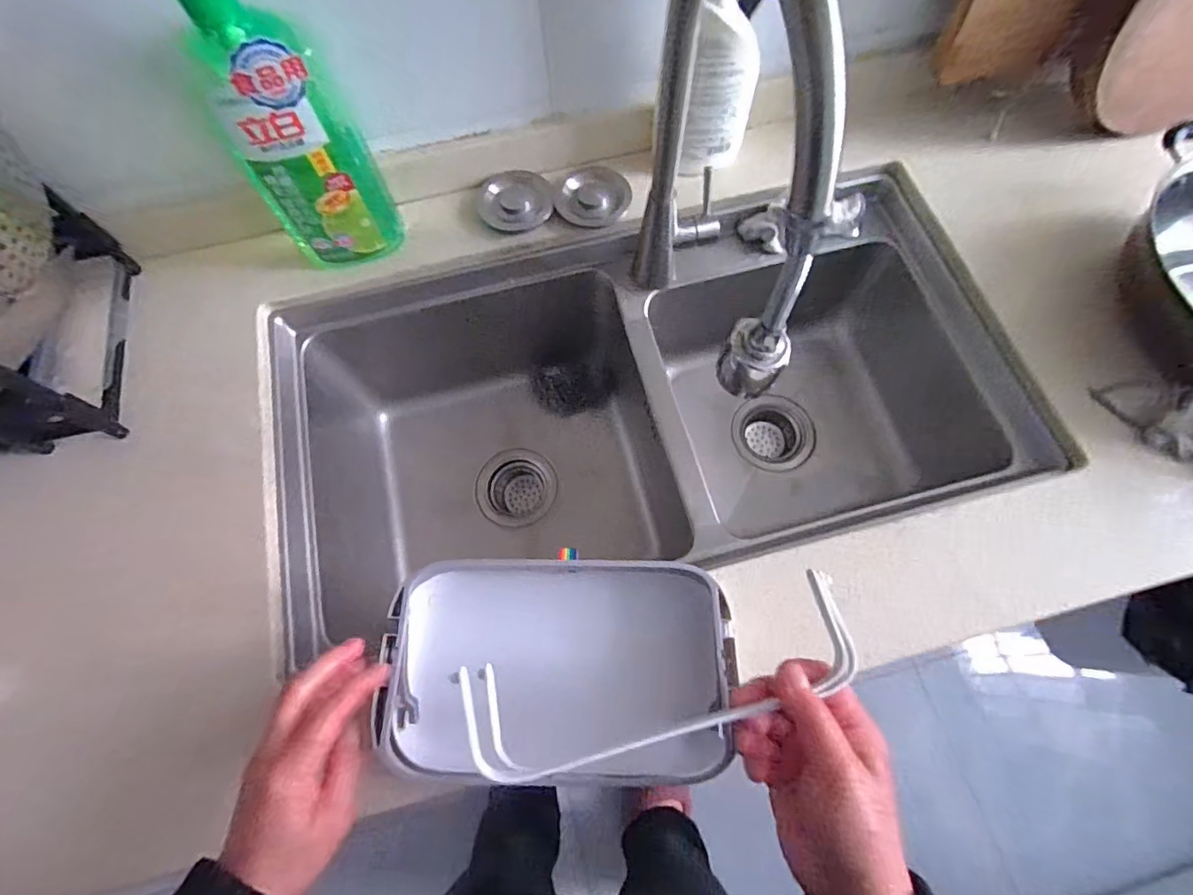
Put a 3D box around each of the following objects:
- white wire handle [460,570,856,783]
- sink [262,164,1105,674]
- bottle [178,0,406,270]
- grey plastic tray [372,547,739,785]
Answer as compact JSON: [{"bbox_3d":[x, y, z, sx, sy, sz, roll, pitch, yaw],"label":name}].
[{"bbox_3d":[0.040,0.138,0.330,0.236,0.037,0.072,-18,70,-3],"label":"white wire handle"},{"bbox_3d":[0.045,-0.028,0.639,0.725,0.243,0.383,-14,69,-4],"label":"sink"},{"bbox_3d":[-0.259,-0.271,0.454,0.107,0.277,0.066,-40,73,-13],"label":"bottle"},{"bbox_3d":[-0.026,0.163,0.407,0.245,0.058,0.157,1,69,2],"label":"grey plastic tray"}]

